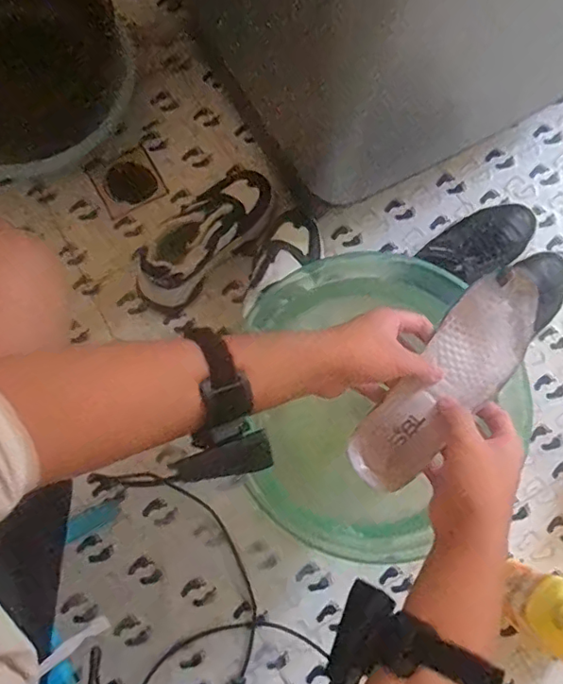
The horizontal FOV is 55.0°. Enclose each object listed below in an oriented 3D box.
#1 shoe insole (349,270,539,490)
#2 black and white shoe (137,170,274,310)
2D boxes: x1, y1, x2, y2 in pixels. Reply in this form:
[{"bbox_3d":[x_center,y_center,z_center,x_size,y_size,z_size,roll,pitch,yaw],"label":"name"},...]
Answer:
[{"bbox_3d":[0.161,0.027,0.499,0.075,0.022,0.257,42,73,8],"label":"shoe insole"},{"bbox_3d":[-0.118,-0.164,0.828,0.103,0.119,0.254,43,80,8],"label":"black and white shoe"}]

